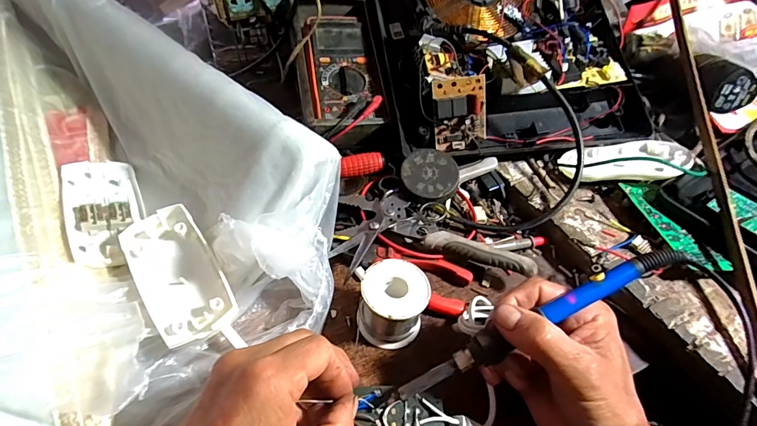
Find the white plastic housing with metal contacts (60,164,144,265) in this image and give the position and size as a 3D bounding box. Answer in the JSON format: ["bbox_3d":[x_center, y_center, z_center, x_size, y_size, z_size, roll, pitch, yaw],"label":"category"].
[{"bbox_3d":[-0.225,-0.005,0.331,0.050,0.023,0.114,-20,51,-22],"label":"white plastic housing with metal contacts"}]

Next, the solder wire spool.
[{"bbox_3d":[0.011,0.073,0.317,0.051,0.050,0.050,2,46,-2],"label":"solder wire spool"}]

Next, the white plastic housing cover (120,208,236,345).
[{"bbox_3d":[-0.147,0.043,0.294,0.052,0.027,0.109,-27,54,-26],"label":"white plastic housing cover"}]

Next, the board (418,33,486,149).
[{"bbox_3d":[0.081,-0.138,0.443,0.061,0.048,0.132,-15,85,-18],"label":"board"}]

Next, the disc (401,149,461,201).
[{"bbox_3d":[0.052,-0.039,0.400,0.057,0.006,0.054,0,65,1],"label":"disc"}]

